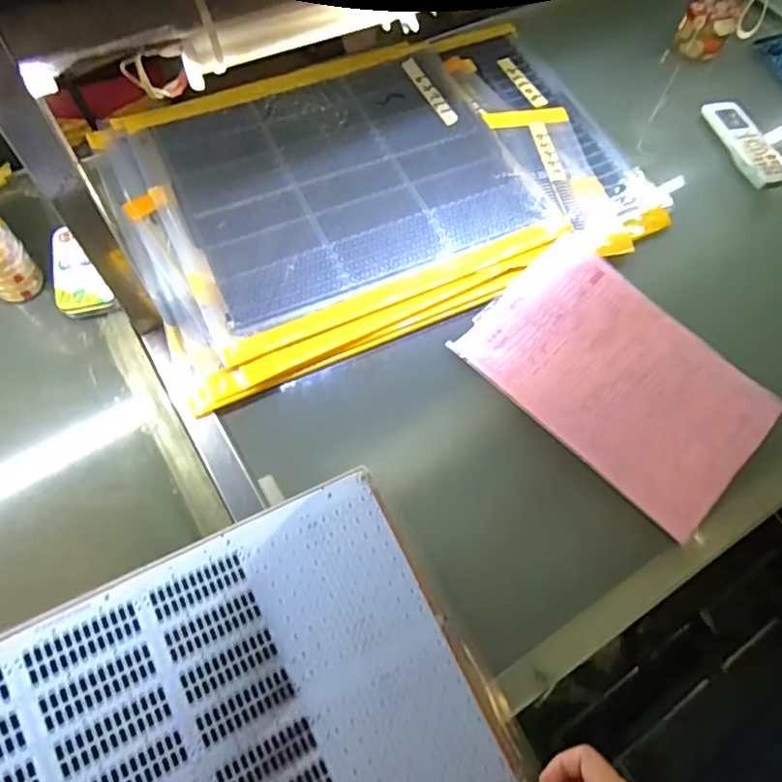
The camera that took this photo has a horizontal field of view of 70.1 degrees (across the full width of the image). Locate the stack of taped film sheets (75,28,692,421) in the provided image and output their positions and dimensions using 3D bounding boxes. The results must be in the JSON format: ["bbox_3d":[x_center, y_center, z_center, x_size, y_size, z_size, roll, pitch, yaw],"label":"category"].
[{"bbox_3d":[-0.006,-0.269,0.709,0.626,0.019,0.421,-22,68,-11],"label":"stack of taped film sheets"}]

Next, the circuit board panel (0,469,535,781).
[{"bbox_3d":[-0.151,0.262,0.391,0.465,0.069,0.292,-19,76,-28],"label":"circuit board panel"}]

